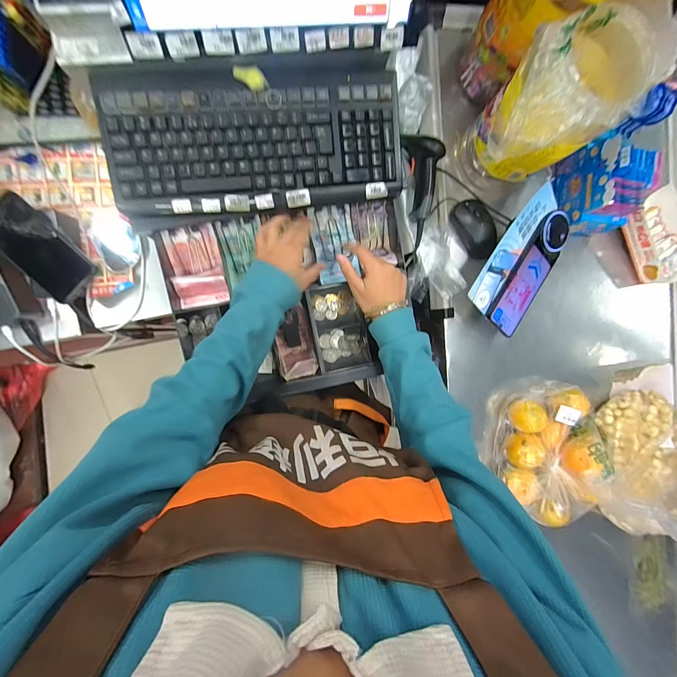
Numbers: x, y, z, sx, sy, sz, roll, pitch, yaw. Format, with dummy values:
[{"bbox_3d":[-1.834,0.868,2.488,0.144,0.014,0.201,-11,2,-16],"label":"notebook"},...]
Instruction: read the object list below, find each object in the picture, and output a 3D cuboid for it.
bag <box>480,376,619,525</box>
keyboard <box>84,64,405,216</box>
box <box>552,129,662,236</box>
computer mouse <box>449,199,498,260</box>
[{"bbox_3d":[0.383,0.207,0.596,0.156,0.120,0.248,13,90,-7],"label":"bag"},{"bbox_3d":[-0.103,-0.261,0.435,0.384,0.039,0.164,-6,93,-7],"label":"keyboard"},{"bbox_3d":[0.486,-0.268,0.584,0.130,0.103,0.145,6,91,-7],"label":"box"},{"bbox_3d":[0.252,-0.201,0.598,0.061,0.029,0.107,-29,95,-5],"label":"computer mouse"}]

